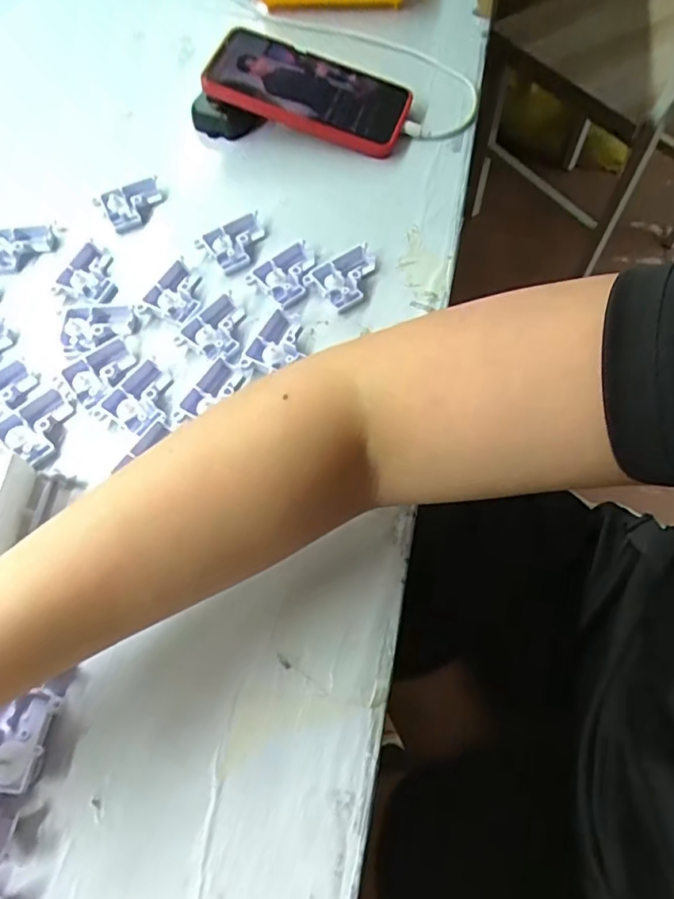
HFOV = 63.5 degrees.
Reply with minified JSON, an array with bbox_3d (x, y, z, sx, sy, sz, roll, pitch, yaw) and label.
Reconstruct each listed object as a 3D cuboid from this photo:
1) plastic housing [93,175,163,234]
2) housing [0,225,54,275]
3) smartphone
[{"bbox_3d":[-0.156,-0.189,0.419,0.048,0.015,0.032,-30,67,-14],"label":"plastic housing"},{"bbox_3d":[-0.236,-0.151,0.405,0.049,0.011,0.035,-27,64,-11],"label":"housing"},{"bbox_3d":[-0.022,-0.291,0.441,0.158,0.014,0.070,22,79,0],"label":"smartphone"}]

